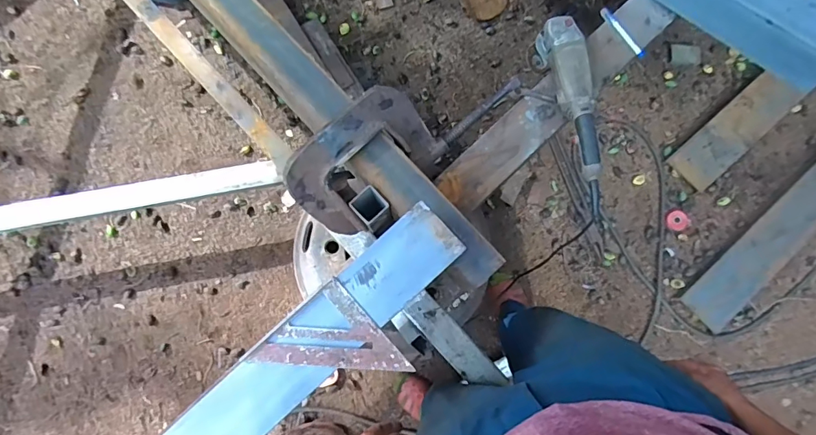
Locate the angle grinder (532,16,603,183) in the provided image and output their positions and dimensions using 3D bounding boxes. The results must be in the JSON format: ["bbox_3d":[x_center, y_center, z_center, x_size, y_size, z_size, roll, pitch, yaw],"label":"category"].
[{"bbox_3d":[0.328,-0.235,0.958,0.069,0.100,0.332,-10,81,-2],"label":"angle grinder"}]

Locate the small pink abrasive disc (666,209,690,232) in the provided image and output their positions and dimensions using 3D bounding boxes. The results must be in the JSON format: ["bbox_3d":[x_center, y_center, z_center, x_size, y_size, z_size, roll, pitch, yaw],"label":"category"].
[{"bbox_3d":[0.789,0.010,1.397,0.065,0.019,0.060,0,79,1],"label":"small pink abrasive disc"}]

